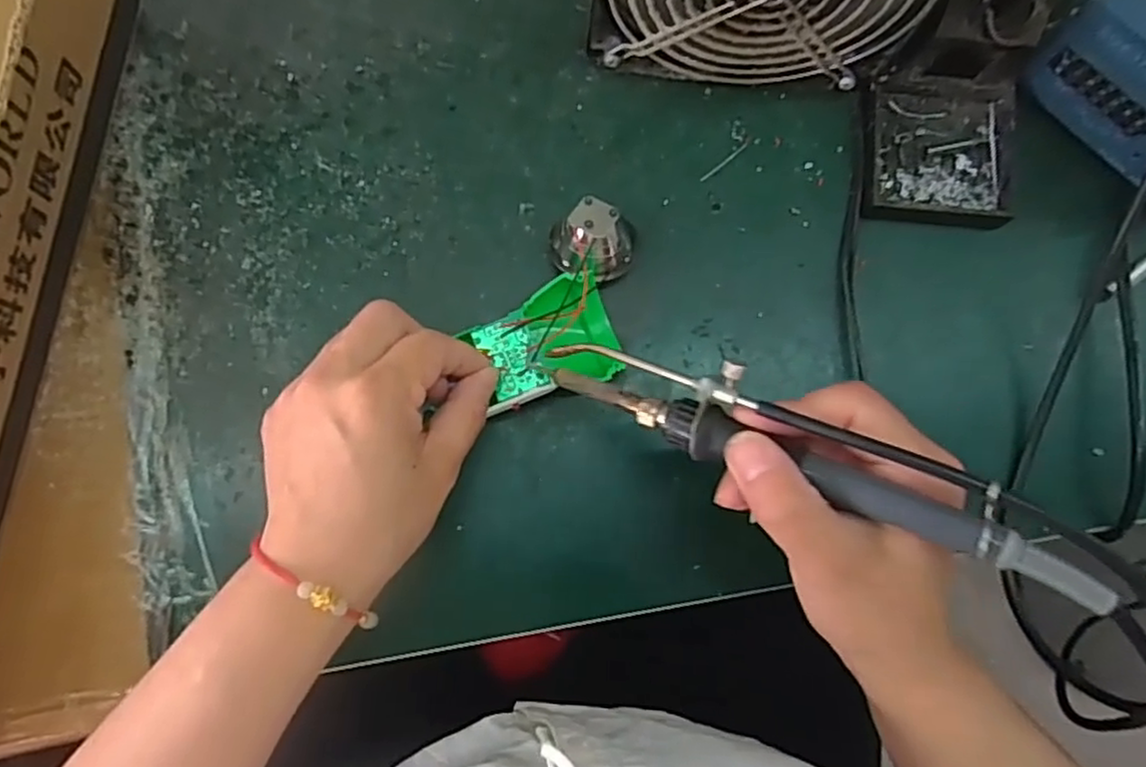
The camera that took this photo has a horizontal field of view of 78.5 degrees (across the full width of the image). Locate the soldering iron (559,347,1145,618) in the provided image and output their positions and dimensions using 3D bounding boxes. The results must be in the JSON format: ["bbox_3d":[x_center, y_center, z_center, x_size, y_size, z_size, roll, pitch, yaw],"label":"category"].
[{"bbox_3d":[0.079,0.023,0.248,0.197,0.024,0.029,22,81,23],"label":"soldering iron"}]

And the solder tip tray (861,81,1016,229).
[{"bbox_3d":[0.190,-0.119,0.365,0.073,0.024,0.068,4,82,-2],"label":"solder tip tray"}]

